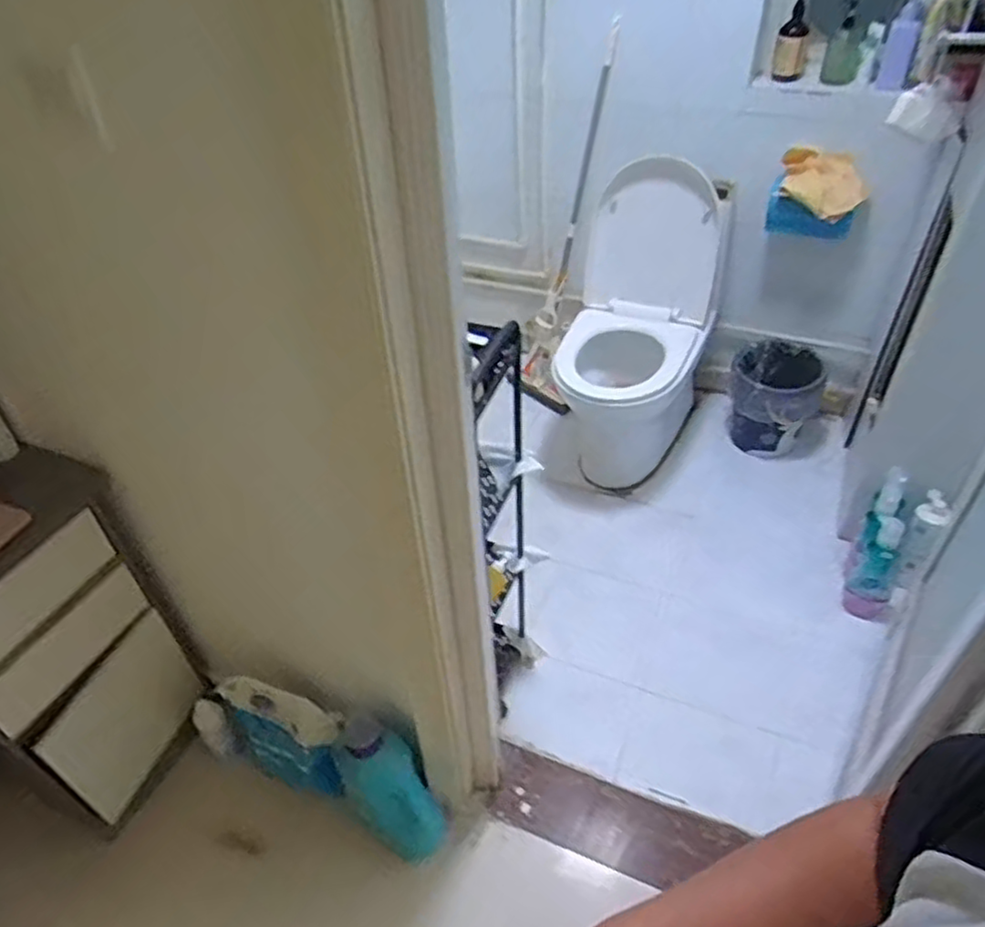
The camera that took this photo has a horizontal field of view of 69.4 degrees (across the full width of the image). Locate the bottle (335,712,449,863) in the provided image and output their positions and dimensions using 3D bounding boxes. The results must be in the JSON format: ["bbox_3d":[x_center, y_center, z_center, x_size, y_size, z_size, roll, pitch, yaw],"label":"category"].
[{"bbox_3d":[-0.179,0.609,1.315,0.181,0.328,0.110,25,51,30],"label":"bottle"}]

